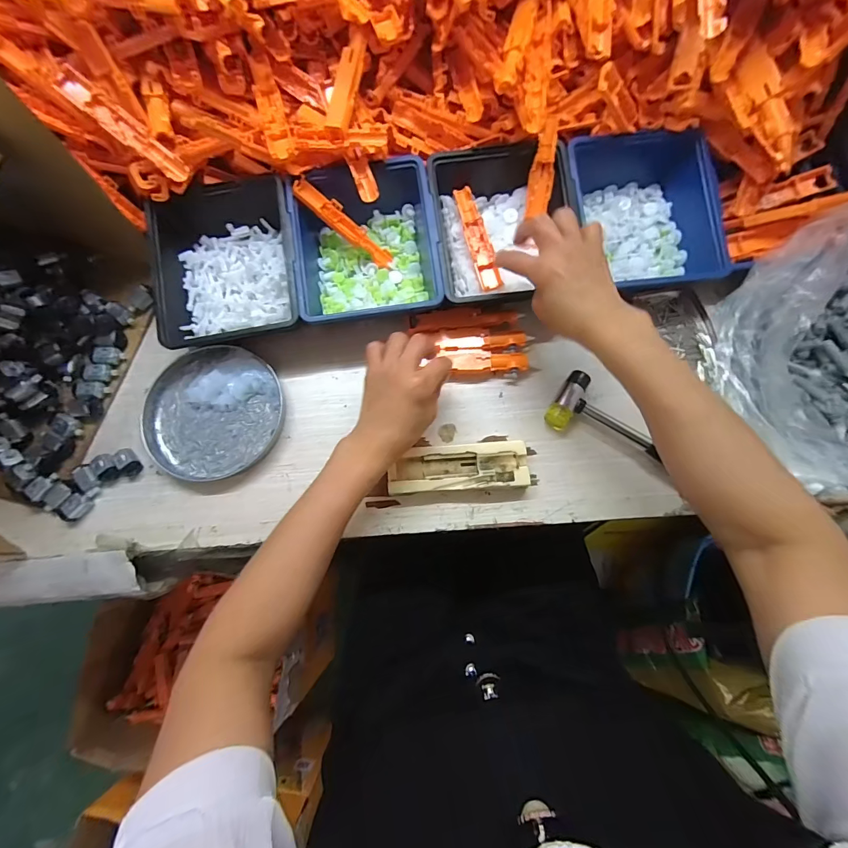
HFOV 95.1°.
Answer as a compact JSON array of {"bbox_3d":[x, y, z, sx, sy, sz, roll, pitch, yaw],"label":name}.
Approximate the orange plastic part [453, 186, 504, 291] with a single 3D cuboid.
[{"bbox_3d":[0.058,-0.201,0.423,0.024,0.007,0.119,-15,83,-3],"label":"orange plastic part"}]

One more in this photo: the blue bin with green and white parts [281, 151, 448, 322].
[{"bbox_3d":[-0.061,-0.190,0.411,0.145,0.054,0.170,-8,77,-1],"label":"blue bin with green and white parts"}]

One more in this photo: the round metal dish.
[{"bbox_3d":[-0.224,-0.013,0.414,0.143,0.022,0.134,0,77,1],"label":"round metal dish"}]

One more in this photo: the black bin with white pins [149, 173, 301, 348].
[{"bbox_3d":[-0.207,-0.172,0.413,0.147,0.058,0.174,-10,77,-2],"label":"black bin with white pins"}]

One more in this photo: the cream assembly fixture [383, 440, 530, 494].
[{"bbox_3d":[0.034,0.045,0.392,0.135,0.023,0.046,-3,77,0],"label":"cream assembly fixture"}]

